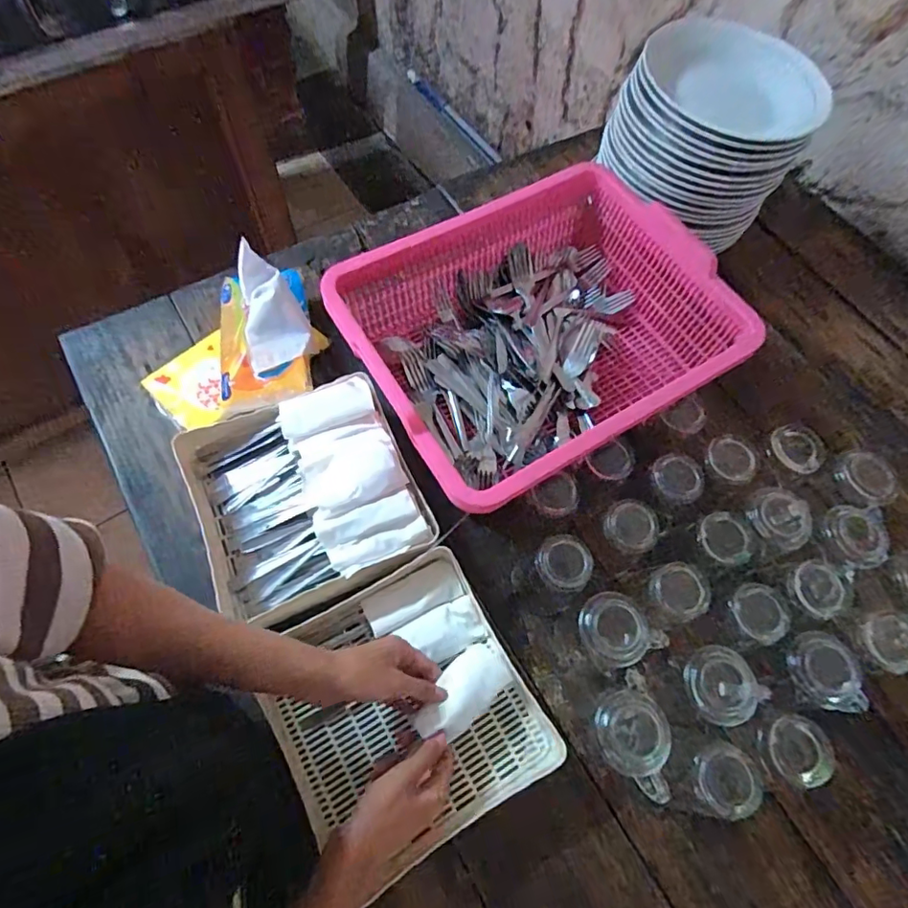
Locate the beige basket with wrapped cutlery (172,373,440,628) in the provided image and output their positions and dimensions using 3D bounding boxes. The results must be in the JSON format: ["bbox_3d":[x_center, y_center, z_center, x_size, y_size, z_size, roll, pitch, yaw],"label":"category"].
[{"bbox_3d":[-0.159,0.039,0.546,0.219,0.056,0.223,-23,69,-13],"label":"beige basket with wrapped cutlery"}]

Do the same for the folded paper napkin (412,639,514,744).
[{"bbox_3d":[0.011,0.215,0.483,0.047,0.015,0.102,43,51,15],"label":"folded paper napkin"}]

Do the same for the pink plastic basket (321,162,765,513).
[{"bbox_3d":[0.098,-0.138,0.618,0.403,0.108,0.314,-28,70,-15],"label":"pink plastic basket"}]

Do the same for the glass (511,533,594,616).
[{"bbox_3d":[0.099,0.122,0.533,0.058,0.103,0.061,1,66,-3],"label":"glass"}]

